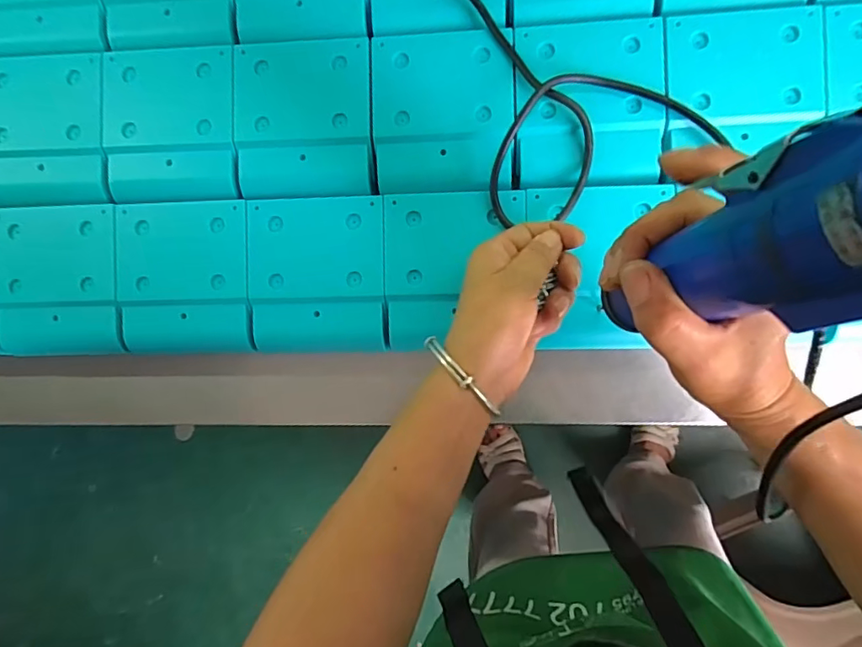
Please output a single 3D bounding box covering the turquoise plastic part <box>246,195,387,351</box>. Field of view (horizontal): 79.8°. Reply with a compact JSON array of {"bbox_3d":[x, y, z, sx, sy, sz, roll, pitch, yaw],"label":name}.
[{"bbox_3d":[-0.085,-0.037,0.381,0.100,0.015,0.112,0,89,6],"label":"turquoise plastic part"}]

